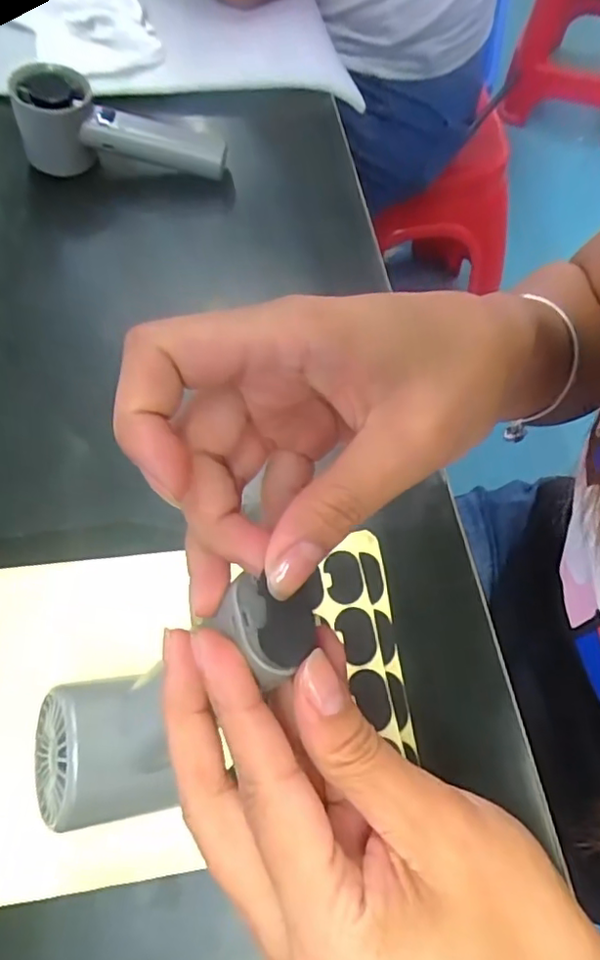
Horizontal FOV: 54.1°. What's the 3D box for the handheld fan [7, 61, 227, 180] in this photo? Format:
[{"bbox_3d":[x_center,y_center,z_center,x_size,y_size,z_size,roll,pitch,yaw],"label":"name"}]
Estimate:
[{"bbox_3d":[-0.136,-0.267,0.450,0.156,0.060,0.050,7,63,-10],"label":"handheld fan"}]

